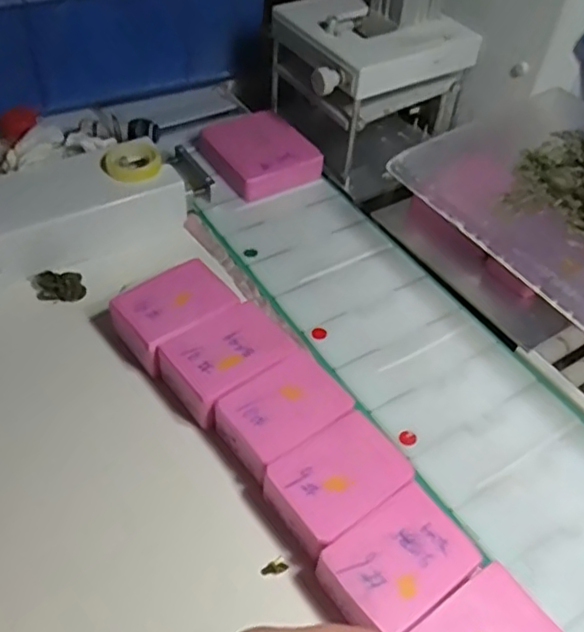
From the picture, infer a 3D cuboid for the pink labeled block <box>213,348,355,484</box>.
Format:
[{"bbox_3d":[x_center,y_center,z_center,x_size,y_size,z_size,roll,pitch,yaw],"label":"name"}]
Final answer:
[{"bbox_3d":[-0.006,0.061,0.379,0.075,0.029,0.052,-33,58,-27],"label":"pink labeled block"}]

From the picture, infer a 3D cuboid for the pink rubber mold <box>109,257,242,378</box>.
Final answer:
[{"bbox_3d":[-0.079,0.000,0.428,0.075,0.034,0.052,-32,58,-26],"label":"pink rubber mold"}]

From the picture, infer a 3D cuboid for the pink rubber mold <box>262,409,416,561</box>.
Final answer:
[{"bbox_3d":[0.025,0.094,0.352,0.073,0.029,0.052,-30,57,-25],"label":"pink rubber mold"}]

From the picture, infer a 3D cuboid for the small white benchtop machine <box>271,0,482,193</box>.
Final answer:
[{"bbox_3d":[0.062,-0.232,0.537,0.142,0.174,0.127,-25,55,-21],"label":"small white benchtop machine"}]

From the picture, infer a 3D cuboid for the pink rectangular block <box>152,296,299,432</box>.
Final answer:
[{"bbox_3d":[-0.040,0.030,0.404,0.075,0.031,0.054,-30,57,-25],"label":"pink rectangular block"}]

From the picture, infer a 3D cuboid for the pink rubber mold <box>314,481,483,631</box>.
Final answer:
[{"bbox_3d":[0.052,0.129,0.322,0.072,0.027,0.051,-29,57,-24],"label":"pink rubber mold"}]

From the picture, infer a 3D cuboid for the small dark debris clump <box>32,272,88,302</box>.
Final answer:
[{"bbox_3d":[-0.169,-0.023,0.461,0.035,0.006,0.026,-7,50,-8],"label":"small dark debris clump"}]

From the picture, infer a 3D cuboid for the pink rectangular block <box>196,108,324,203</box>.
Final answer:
[{"bbox_3d":[-0.028,-0.141,0.551,0.080,0.026,0.089,-22,54,-20],"label":"pink rectangular block"}]

